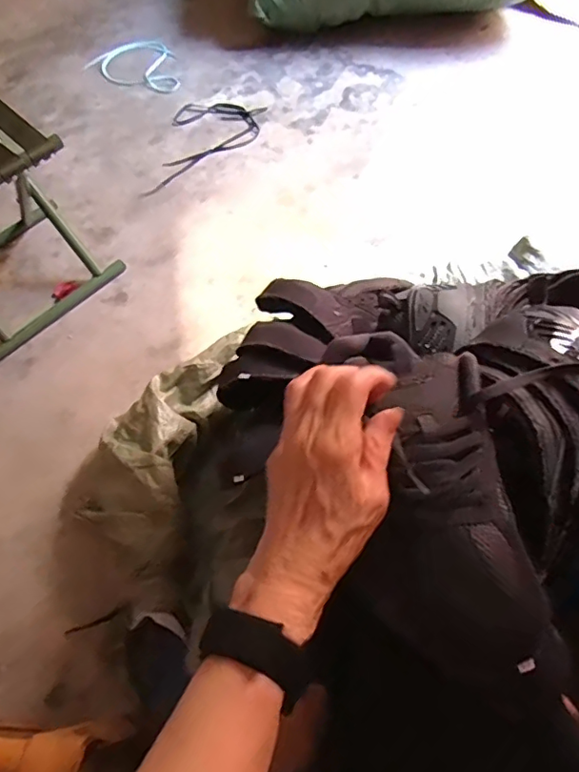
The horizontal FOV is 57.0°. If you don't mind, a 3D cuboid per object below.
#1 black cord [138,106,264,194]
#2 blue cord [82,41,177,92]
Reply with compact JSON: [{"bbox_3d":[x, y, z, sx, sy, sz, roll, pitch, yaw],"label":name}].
[{"bbox_3d":[-0.185,-0.545,1.206,0.202,0.015,0.295,9,65,8],"label":"black cord"},{"bbox_3d":[-0.377,-0.831,1.370,0.270,0.016,0.184,19,66,13],"label":"blue cord"}]

